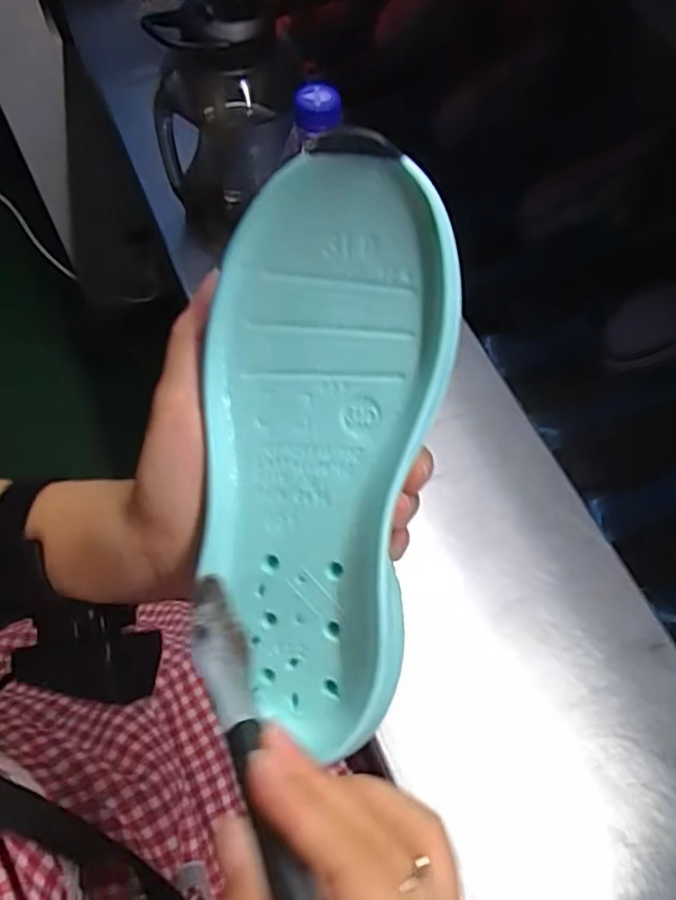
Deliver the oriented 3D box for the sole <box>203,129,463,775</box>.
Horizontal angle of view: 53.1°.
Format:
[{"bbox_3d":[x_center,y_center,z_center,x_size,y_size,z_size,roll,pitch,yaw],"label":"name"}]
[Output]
[{"bbox_3d":[-0.008,0.005,0.237,0.078,0.029,0.202,5,100,1],"label":"sole"}]

